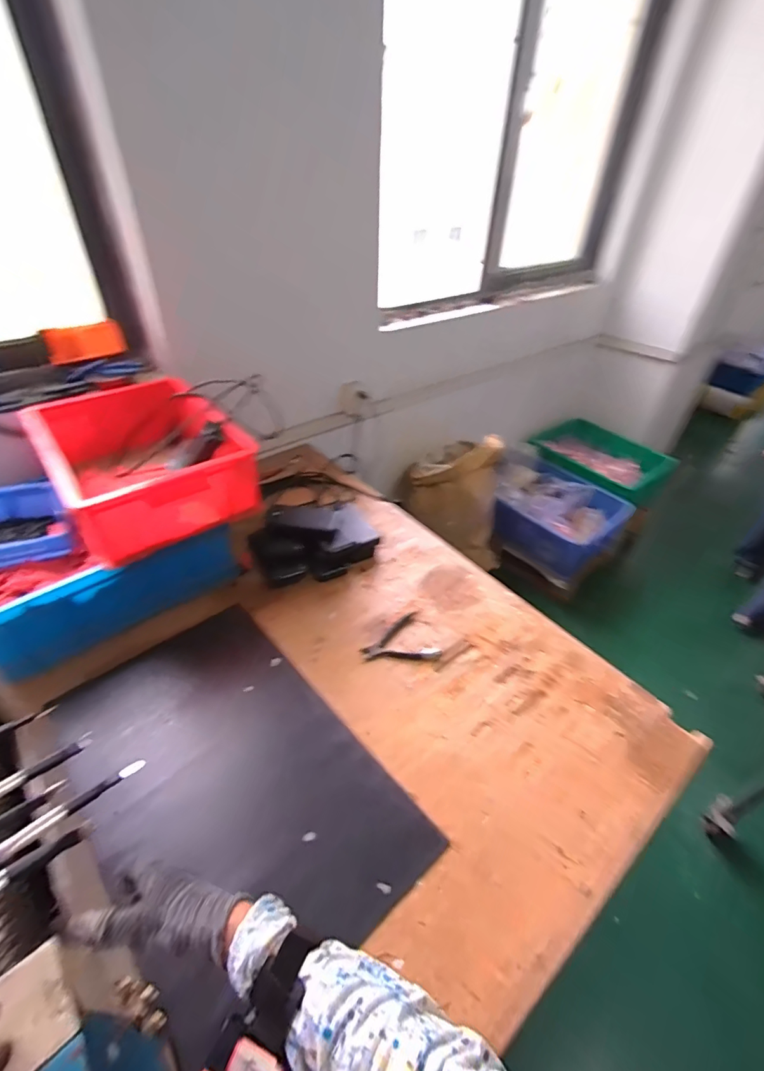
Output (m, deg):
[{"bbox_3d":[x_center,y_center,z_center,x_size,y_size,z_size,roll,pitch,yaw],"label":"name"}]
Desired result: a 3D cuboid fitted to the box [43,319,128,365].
[{"bbox_3d":[-0.629,-0.409,0.984,0.155,0.058,0.057,-23,46,-27],"label":"box"}]

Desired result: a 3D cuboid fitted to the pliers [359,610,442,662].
[{"bbox_3d":[0.028,0.204,0.872,0.135,0.009,0.103,-16,43,-21],"label":"pliers"}]

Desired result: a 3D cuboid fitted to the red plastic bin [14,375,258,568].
[{"bbox_3d":[-0.453,-0.154,0.883,0.297,0.172,0.378,-27,48,-30],"label":"red plastic bin"}]

